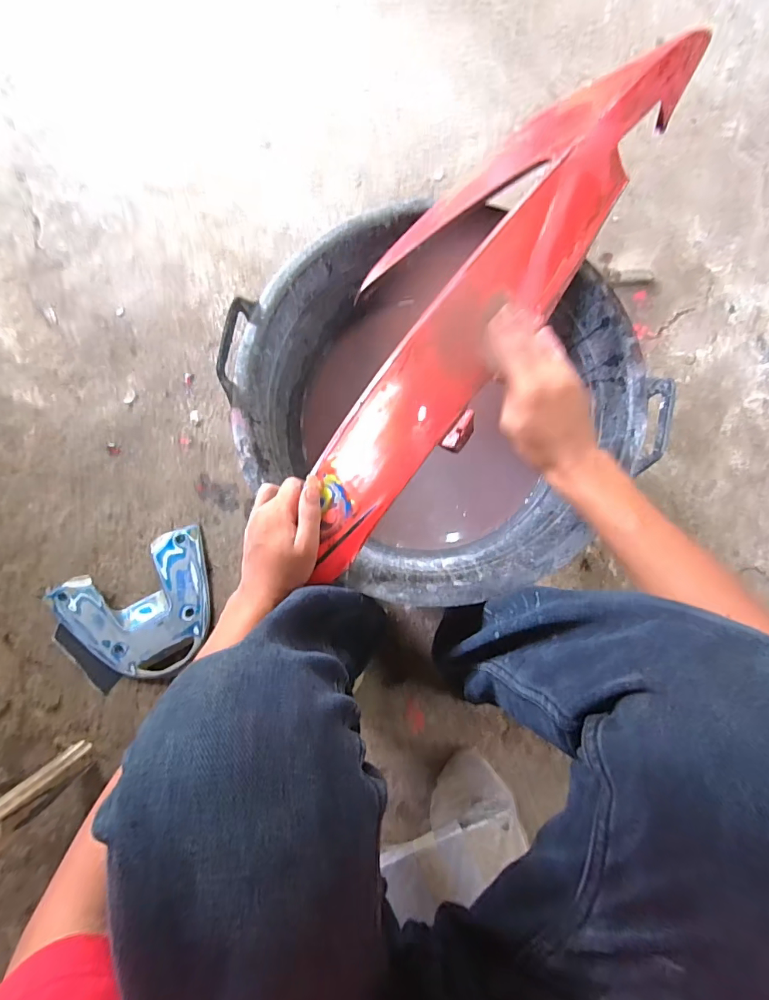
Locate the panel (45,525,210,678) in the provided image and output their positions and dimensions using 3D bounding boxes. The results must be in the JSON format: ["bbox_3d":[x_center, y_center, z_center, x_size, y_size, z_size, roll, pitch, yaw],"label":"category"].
[{"bbox_3d":[-0.327,0.154,0.617,0.198,0.034,0.170,-27,81,-6],"label":"panel"}]

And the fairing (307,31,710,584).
[{"bbox_3d":[0.095,-0.238,0.467,0.170,0.053,0.682,33,85,5],"label":"fairing"}]

